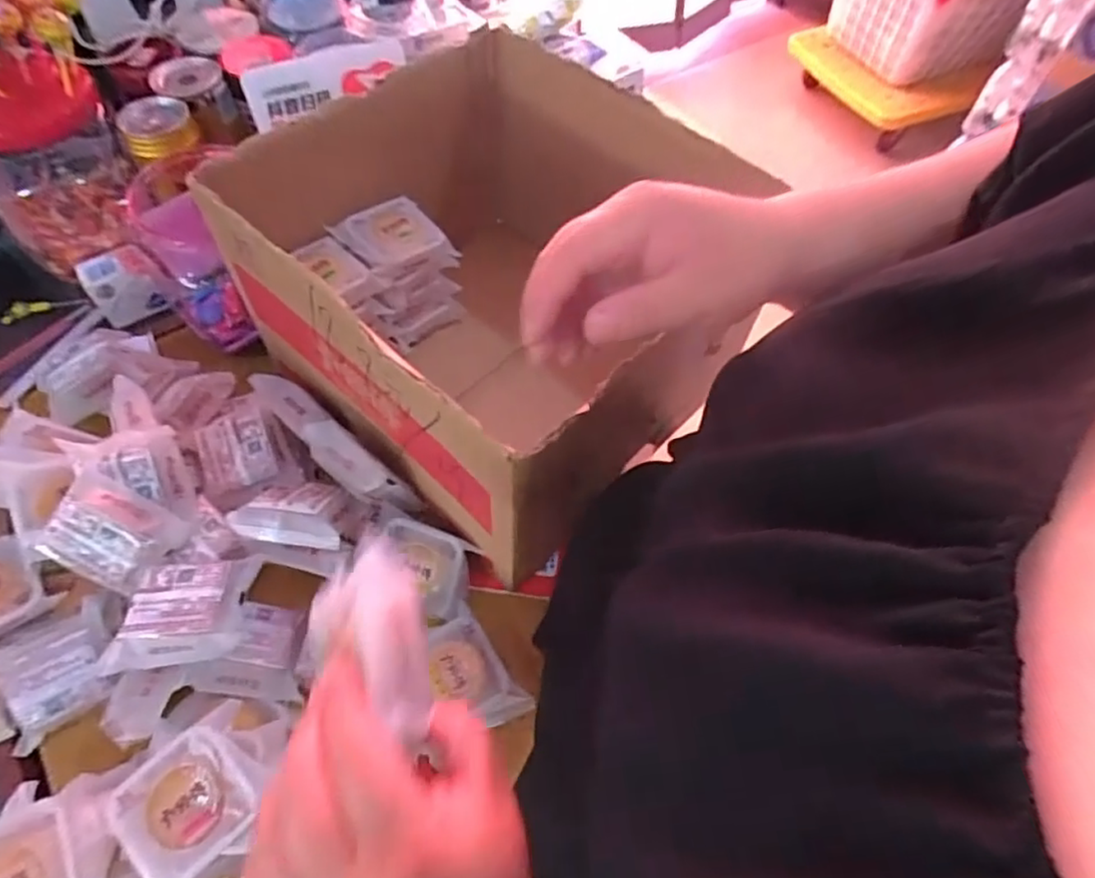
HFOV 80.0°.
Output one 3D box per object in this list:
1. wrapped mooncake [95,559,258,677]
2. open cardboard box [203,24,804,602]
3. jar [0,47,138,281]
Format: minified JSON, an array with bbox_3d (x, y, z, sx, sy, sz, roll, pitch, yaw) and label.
[{"bbox_3d":[-0.248,0.116,0.445,0.084,0.030,0.068,-8,59,-6],"label":"wrapped mooncake"},{"bbox_3d":[-0.056,-0.125,0.572,0.363,0.238,0.318,36,64,19],"label":"open cardboard box"},{"bbox_3d":[-0.480,-0.280,0.617,0.126,0.181,0.132,-35,65,-21],"label":"jar"}]

